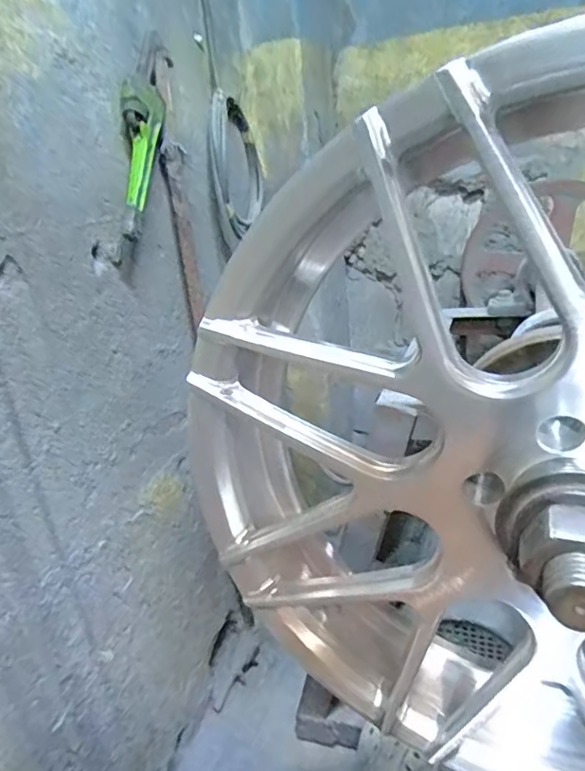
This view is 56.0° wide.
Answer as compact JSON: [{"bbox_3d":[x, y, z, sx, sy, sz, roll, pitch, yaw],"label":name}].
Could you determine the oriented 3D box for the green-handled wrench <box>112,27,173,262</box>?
[{"bbox_3d":[-0.200,-0.321,0.724,0.040,0.317,0.081,6,-4,25],"label":"green-handled wrench"}]

